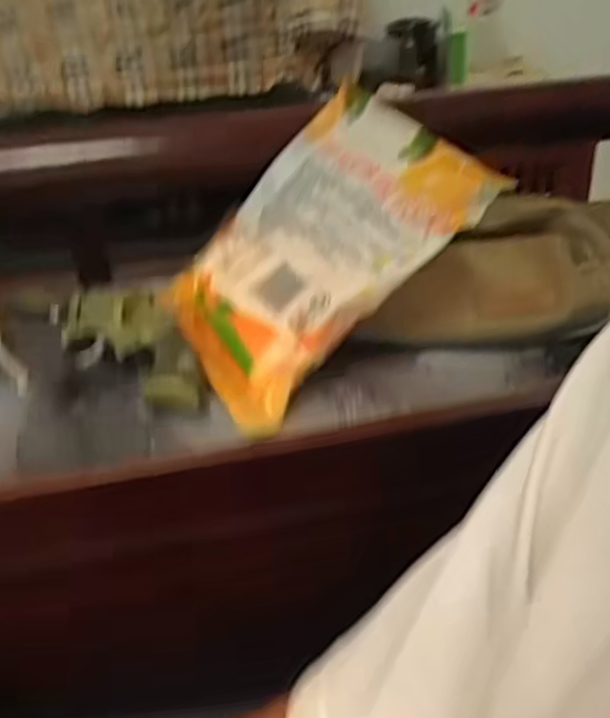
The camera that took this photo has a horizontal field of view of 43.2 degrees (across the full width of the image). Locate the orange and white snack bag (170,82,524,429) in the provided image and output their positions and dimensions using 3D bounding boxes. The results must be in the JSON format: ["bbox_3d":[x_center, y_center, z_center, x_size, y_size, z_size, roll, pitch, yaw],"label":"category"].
[{"bbox_3d":[0.004,-0.077,0.500,0.212,0.028,0.177,-42,48,-6],"label":"orange and white snack bag"}]

